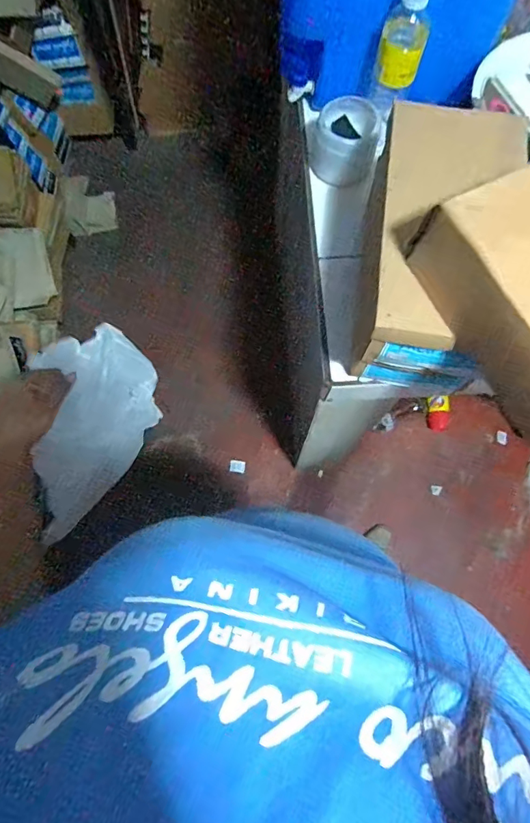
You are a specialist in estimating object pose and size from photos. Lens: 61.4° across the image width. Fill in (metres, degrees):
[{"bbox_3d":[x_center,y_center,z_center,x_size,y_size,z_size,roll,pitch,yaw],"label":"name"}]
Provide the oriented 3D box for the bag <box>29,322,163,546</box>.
[{"bbox_3d":[-0.283,0.052,0.762,0.094,0.403,0.208,26,37,7],"label":"bag"}]

